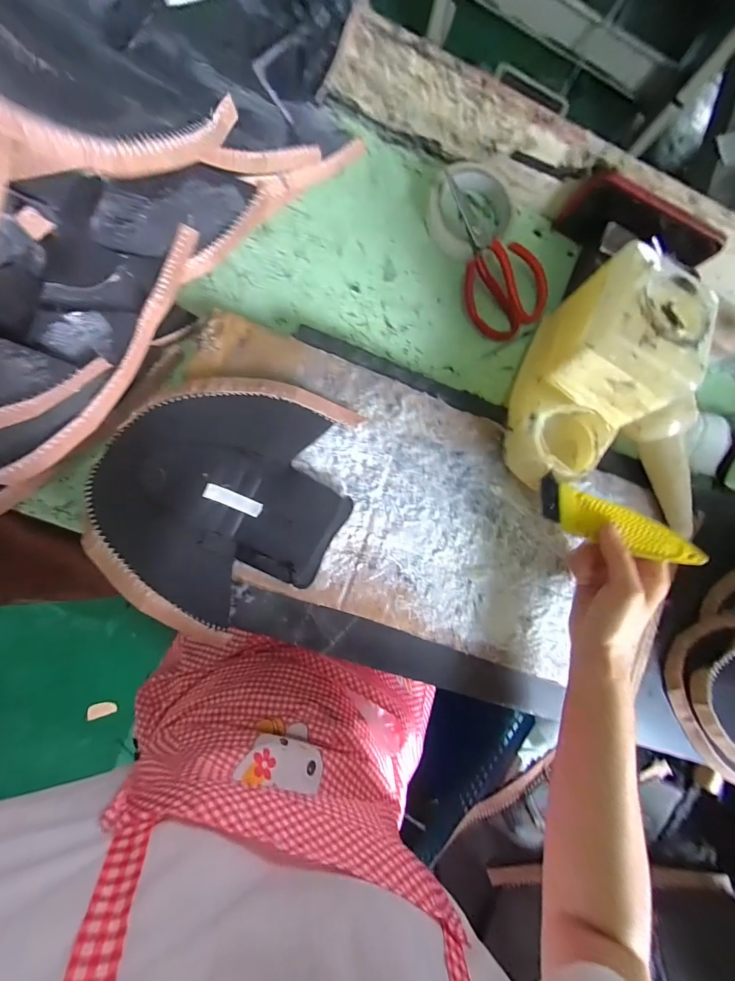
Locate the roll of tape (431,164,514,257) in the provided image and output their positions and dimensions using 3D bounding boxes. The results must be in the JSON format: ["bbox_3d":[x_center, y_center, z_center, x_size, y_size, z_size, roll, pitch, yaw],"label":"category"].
[{"bbox_3d":[0.115,-0.313,0.416,0.085,0.030,0.102,37,82,-5],"label":"roll of tape"}]

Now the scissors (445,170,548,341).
[{"bbox_3d":[0.148,-0.256,0.418,0.095,0.032,0.165,-12,88,-9],"label":"scissors"}]

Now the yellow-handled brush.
[{"bbox_3d":[0.221,0.031,0.336,0.134,0.021,0.036,24,83,14],"label":"yellow-handled brush"}]

